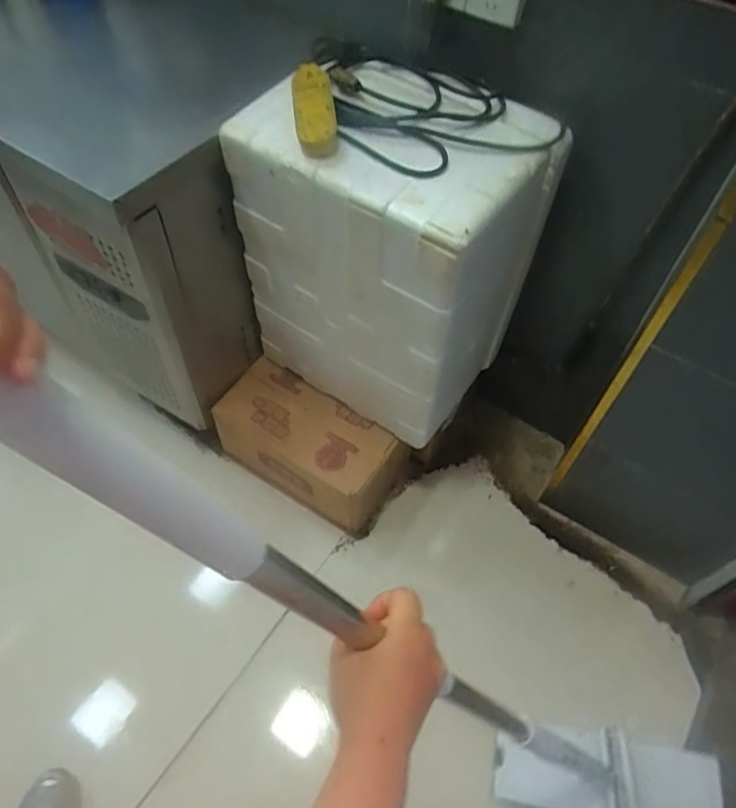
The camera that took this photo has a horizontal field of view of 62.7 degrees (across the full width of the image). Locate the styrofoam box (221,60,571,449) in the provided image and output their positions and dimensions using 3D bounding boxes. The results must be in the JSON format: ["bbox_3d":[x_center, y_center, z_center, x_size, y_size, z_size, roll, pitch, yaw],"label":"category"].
[{"bbox_3d":[0.040,-0.282,1.183,0.450,0.589,0.355,29,59,17],"label":"styrofoam box"}]

